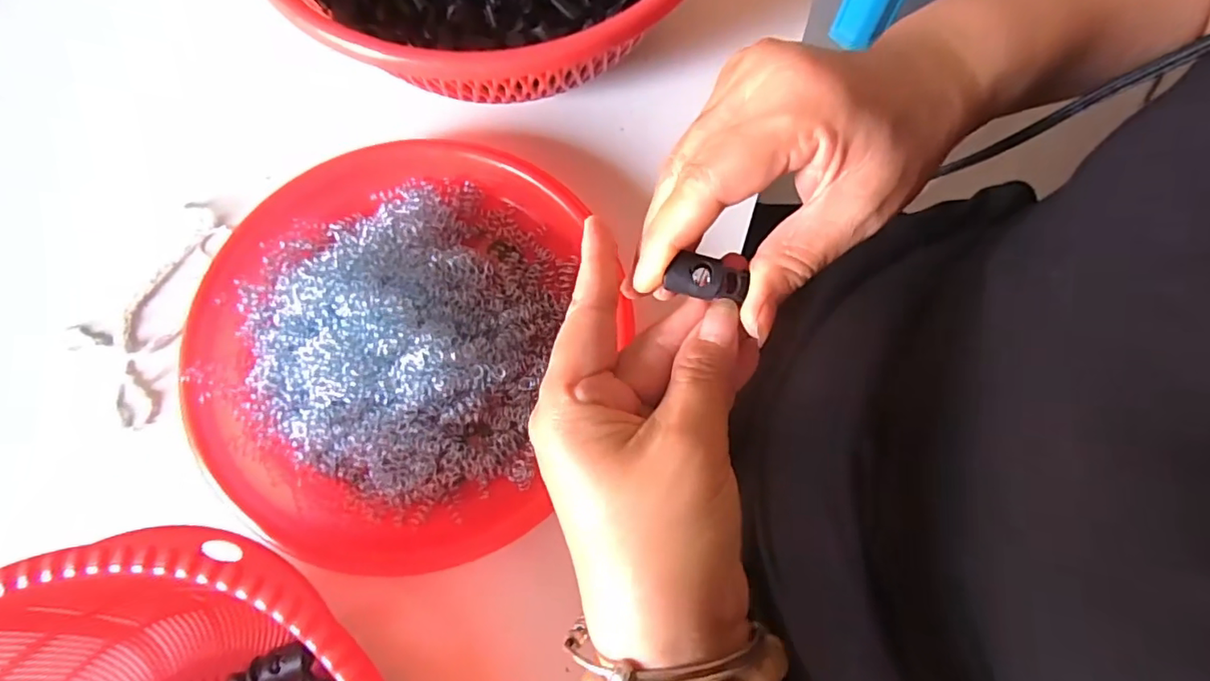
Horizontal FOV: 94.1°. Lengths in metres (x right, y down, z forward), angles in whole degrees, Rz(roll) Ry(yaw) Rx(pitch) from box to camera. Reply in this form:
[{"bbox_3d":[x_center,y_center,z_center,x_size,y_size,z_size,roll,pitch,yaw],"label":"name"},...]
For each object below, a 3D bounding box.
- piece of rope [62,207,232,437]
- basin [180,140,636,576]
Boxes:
[{"bbox_3d":[-0.266,-0.021,0.322,0.062,0.004,0.133,10,74,3],"label":"piece of rope"},{"bbox_3d":[-0.107,-0.008,0.291,0.217,0.044,0.229,0,74,0],"label":"basin"}]

